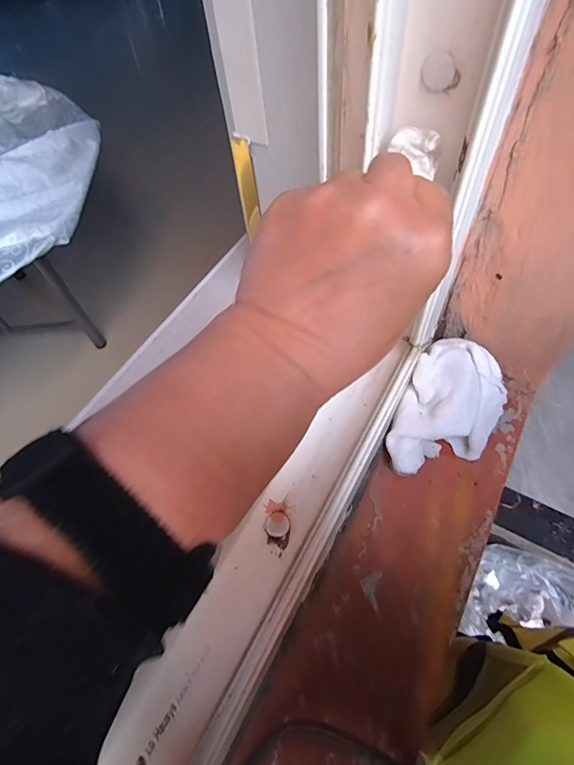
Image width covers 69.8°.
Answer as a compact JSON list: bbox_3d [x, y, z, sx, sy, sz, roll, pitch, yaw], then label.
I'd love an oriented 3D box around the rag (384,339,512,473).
[{"bbox_3d":[0.127,0.022,0.321,0.070,0.051,0.110,29,64,21],"label":"rag"}]

